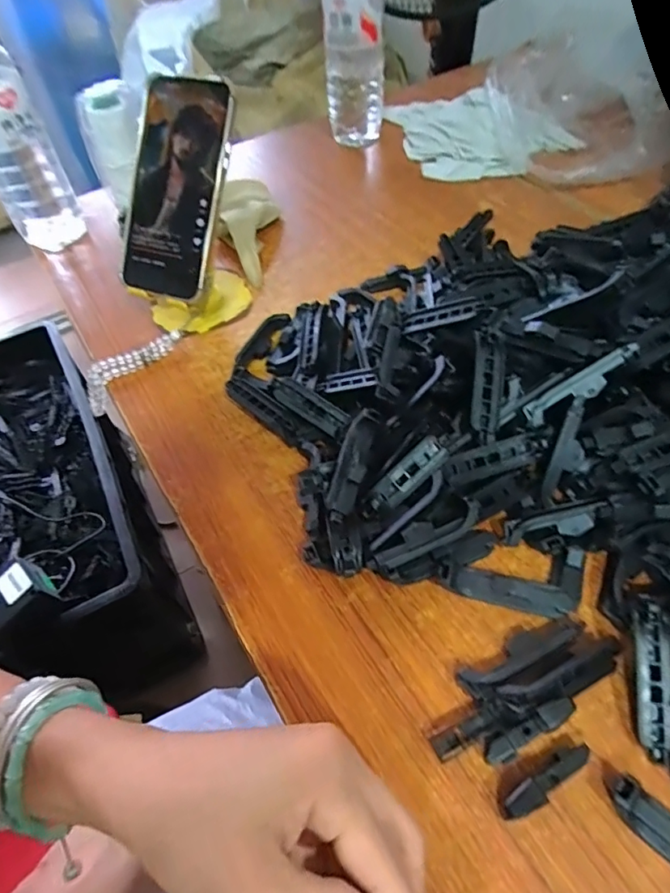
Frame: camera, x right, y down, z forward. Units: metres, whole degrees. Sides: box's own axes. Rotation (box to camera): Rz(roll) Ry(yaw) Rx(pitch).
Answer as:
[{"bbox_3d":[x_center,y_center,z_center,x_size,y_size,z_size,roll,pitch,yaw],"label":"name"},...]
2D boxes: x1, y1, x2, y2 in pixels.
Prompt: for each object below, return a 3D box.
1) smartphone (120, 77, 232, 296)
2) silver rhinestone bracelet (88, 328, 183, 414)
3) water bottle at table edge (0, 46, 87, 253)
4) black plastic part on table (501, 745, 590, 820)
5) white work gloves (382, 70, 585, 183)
[{"bbox_3d":[-0.128,-0.208,0.418,0.079,0.166,0.017,17,12,18],"label":"smartphone"},{"bbox_3d":[-0.174,-0.067,0.444,0.098,0.033,0.021,-37,57,-7],"label":"silver rhinestone bracelet"},{"bbox_3d":[-0.310,-0.292,0.487,0.068,0.214,0.079,-28,55,-17],"label":"water bottle at table edge"},{"bbox_3d":[0.098,0.157,0.241,0.049,0.018,0.011,-26,54,-15],"label":"black plastic part on table"},{"bbox_3d":[0.182,-0.407,0.647,0.195,0.050,0.206,-12,52,-5],"label":"white work gloves"}]

